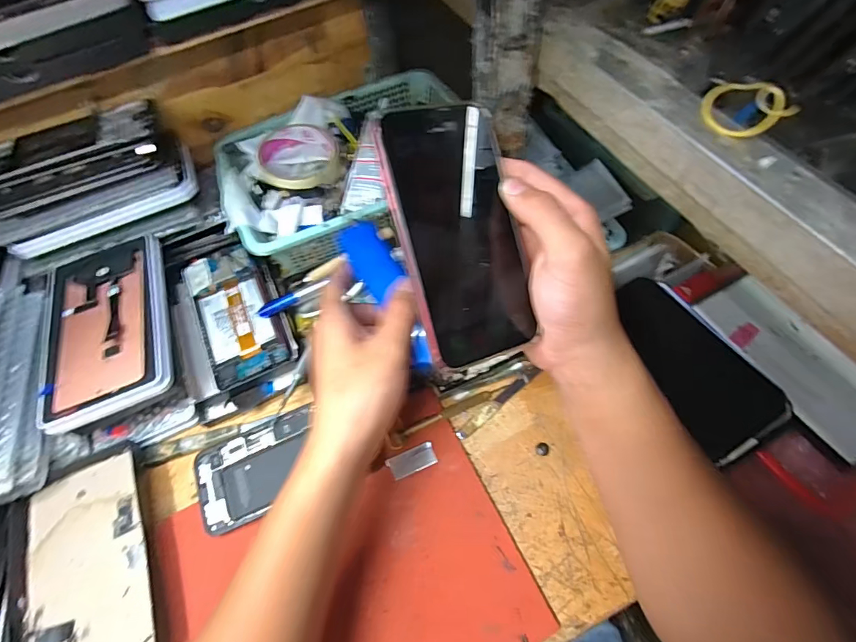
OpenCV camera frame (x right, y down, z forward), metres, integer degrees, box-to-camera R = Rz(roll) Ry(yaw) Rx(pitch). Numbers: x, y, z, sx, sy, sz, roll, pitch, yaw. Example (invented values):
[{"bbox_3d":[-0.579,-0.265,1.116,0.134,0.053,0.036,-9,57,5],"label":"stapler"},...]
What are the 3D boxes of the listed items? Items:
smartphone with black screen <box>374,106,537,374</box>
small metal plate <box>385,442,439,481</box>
[{"bbox_3d":[0.019,-0.050,0.256,0.074,0.011,0.145,-15,94,-22],"label":"smartphone with black screen"},{"bbox_3d":[-0.013,0.117,0.365,0.040,0.004,0.019,-21,61,-10],"label":"small metal plate"}]

